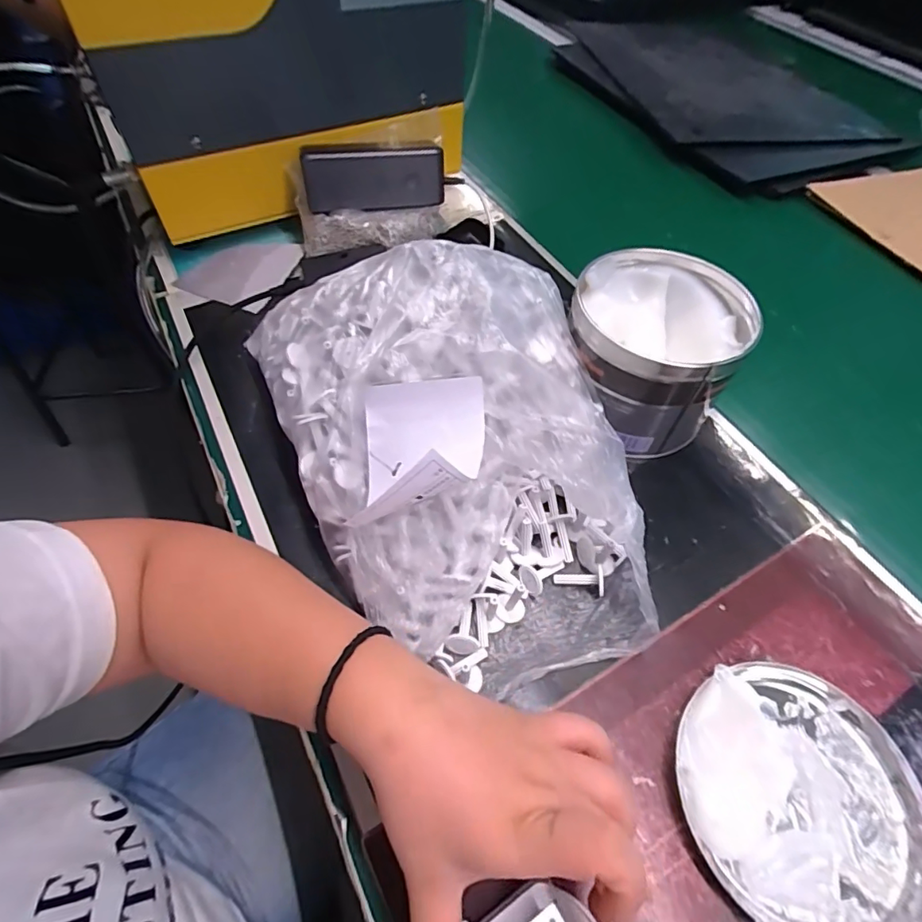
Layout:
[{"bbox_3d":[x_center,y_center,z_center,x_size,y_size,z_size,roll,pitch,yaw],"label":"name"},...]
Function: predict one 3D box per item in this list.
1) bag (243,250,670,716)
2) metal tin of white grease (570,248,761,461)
[{"bbox_3d":[-0.001,-0.010,0.331,0.204,0.115,0.277,-16,58,-14],"label":"bag"},{"bbox_3d":[0.140,-0.082,0.399,0.119,0.100,0.117,2,55,-3],"label":"metal tin of white grease"}]

